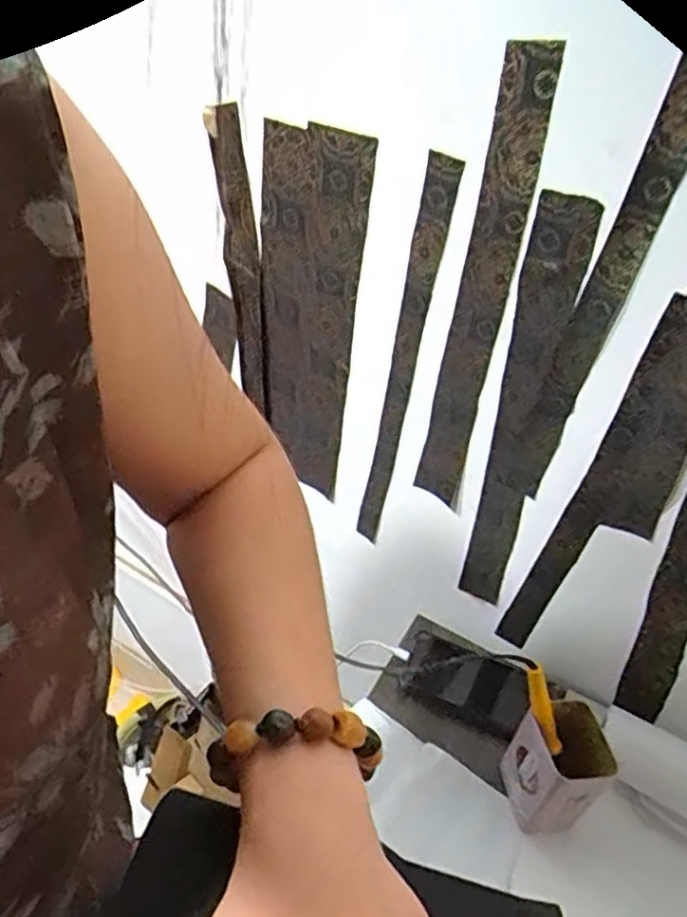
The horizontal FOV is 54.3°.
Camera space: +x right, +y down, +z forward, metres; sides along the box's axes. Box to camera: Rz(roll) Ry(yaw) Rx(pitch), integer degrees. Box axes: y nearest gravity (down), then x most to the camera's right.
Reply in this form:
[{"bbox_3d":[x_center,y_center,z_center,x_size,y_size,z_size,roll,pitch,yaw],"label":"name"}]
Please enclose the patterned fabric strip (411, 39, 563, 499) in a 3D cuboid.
[{"bbox_3d":[0.119,-0.120,0.587,0.050,0.412,0.009,25,44,21],"label":"patterned fabric strip"}]

